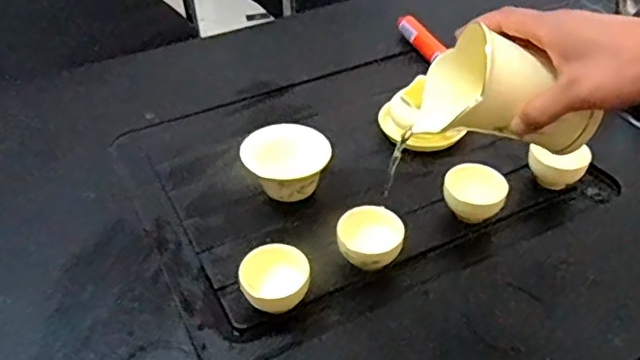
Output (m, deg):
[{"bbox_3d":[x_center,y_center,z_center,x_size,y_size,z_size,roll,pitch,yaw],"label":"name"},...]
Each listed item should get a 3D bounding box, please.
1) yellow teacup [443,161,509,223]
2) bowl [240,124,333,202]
[{"bbox_3d":[0.154,0.020,0.602,0.060,0.055,0.057,13,43,16],"label":"yellow teacup"},{"bbox_3d":[-0.032,-0.008,0.614,0.084,0.064,0.076,-11,42,-11],"label":"bowl"}]

